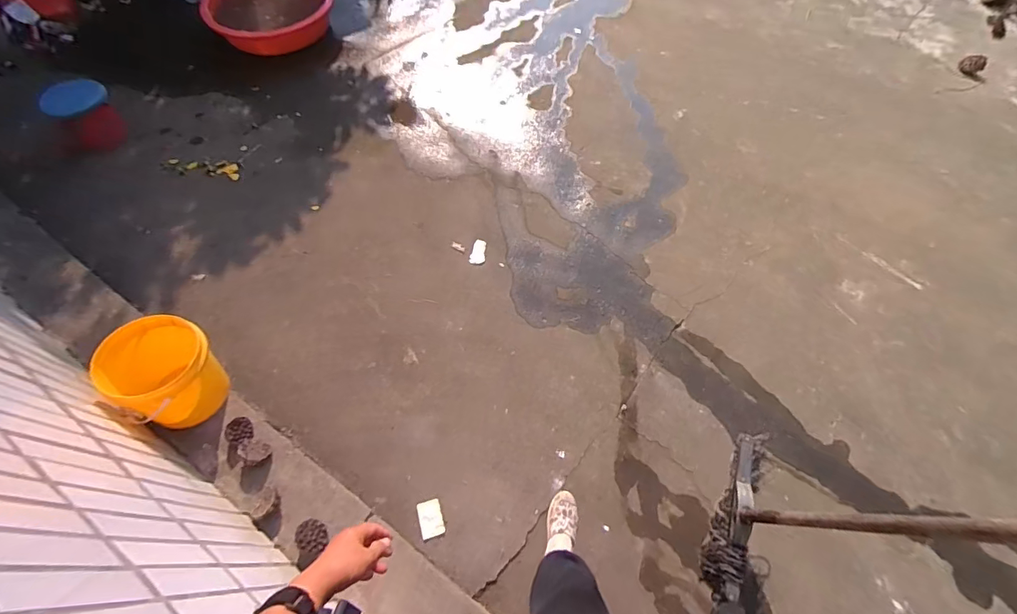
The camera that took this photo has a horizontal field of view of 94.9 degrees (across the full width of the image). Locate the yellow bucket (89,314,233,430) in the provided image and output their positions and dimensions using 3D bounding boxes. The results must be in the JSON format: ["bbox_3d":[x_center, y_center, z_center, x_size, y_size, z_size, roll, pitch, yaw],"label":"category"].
[{"bbox_3d":[-1.111,0.216,1.485,0.325,0.312,0.334,34,66,15],"label":"yellow bucket"}]

